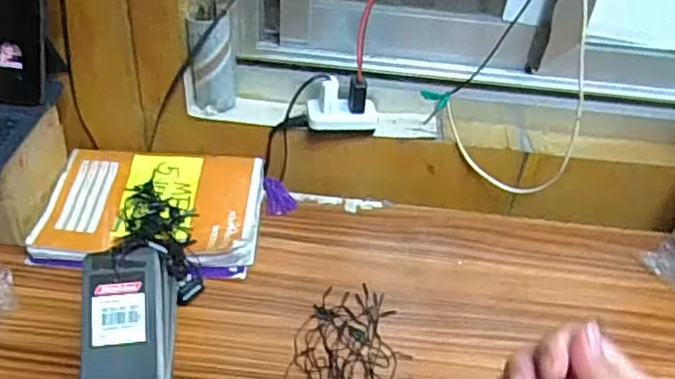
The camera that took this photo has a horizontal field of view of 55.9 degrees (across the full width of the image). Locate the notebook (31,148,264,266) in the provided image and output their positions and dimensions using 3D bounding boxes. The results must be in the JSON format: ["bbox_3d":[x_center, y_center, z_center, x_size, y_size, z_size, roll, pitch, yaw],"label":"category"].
[{"bbox_3d":[-0.182,0.017,0.642,0.207,0.028,0.146,4,39,-2],"label":"notebook"}]

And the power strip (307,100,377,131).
[{"bbox_3d":[0.005,-0.077,0.658,0.072,0.023,0.034,5,39,-1],"label":"power strip"}]

